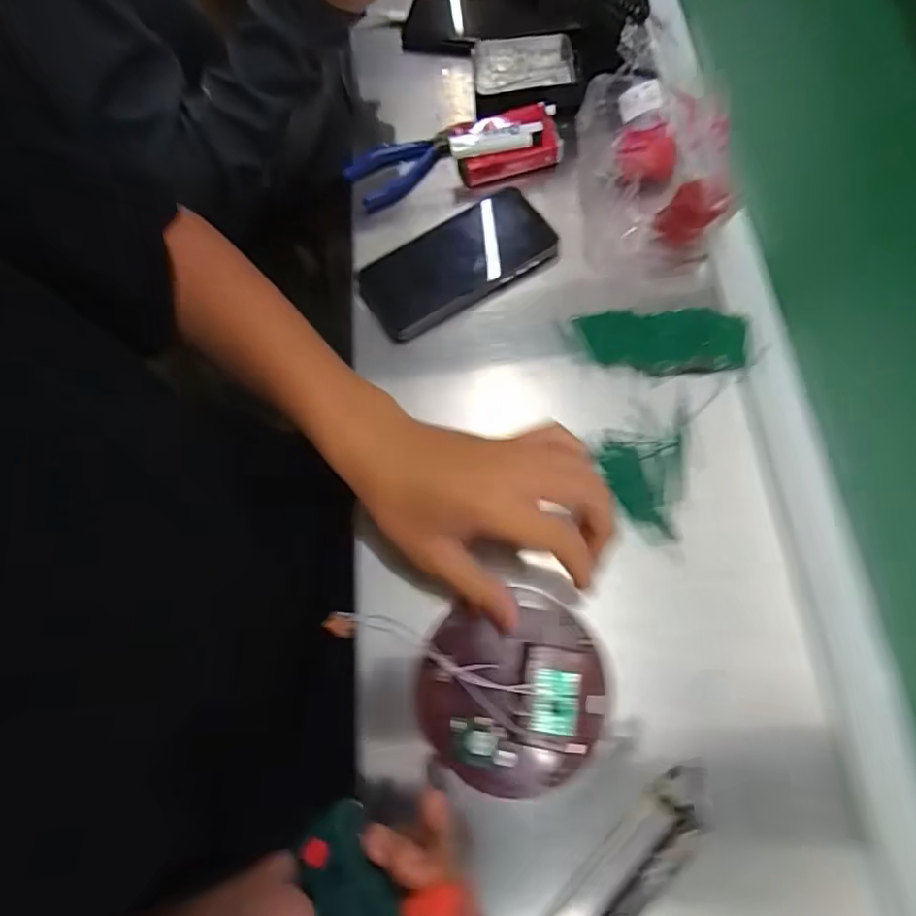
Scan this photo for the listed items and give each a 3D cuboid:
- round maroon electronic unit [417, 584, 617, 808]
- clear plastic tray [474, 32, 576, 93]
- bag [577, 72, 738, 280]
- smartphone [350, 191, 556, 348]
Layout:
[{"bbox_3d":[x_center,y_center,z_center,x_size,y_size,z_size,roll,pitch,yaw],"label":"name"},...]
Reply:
[{"bbox_3d":[0.037,0.145,0.354,0.118,0.026,0.120,-1,69,2],"label":"round maroon electronic unit"},{"bbox_3d":[0.066,-0.394,0.562,0.098,0.048,0.017,0,71,5],"label":"clear plastic tray"},{"bbox_3d":[0.160,-0.245,0.471,0.119,0.092,0.156,7,71,1],"label":"bag"},{"bbox_3d":[-0.001,-0.168,0.476,0.162,0.015,0.080,-31,71,-7],"label":"smartphone"}]

